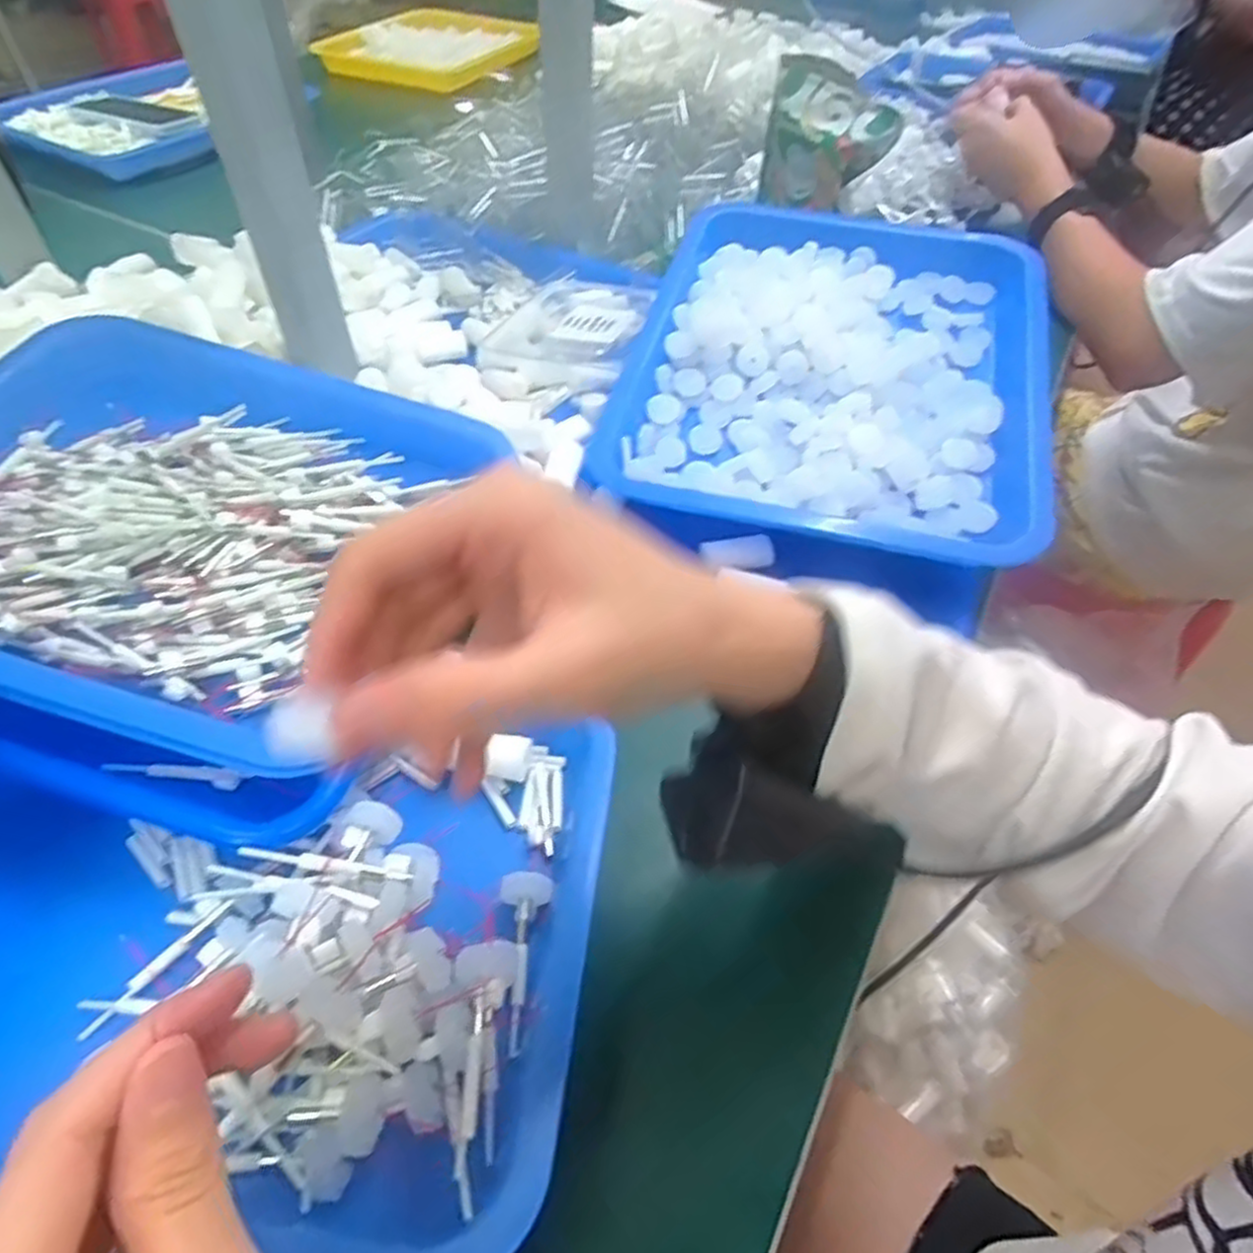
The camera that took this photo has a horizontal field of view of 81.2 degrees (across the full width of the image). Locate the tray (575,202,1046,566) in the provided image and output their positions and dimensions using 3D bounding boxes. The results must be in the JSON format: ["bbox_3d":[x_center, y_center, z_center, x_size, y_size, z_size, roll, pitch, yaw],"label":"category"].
[{"bbox_3d":[0.141,-0.184,0.494,0.259,0.056,0.318,13,51,8],"label":"tray"}]

